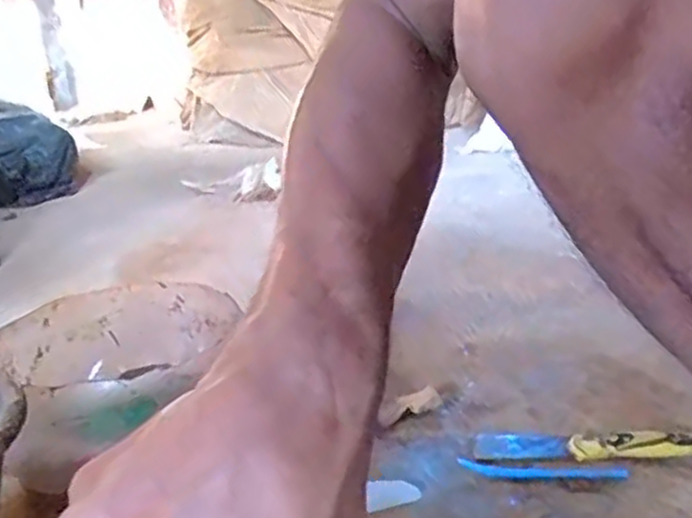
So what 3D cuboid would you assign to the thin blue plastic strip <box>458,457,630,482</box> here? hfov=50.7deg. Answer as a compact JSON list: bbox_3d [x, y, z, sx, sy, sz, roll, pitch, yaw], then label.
[{"bbox_3d":[0.163,0.179,0.610,0.136,0.009,0.023,-1,19,13],"label":"thin blue plastic strip"}]

